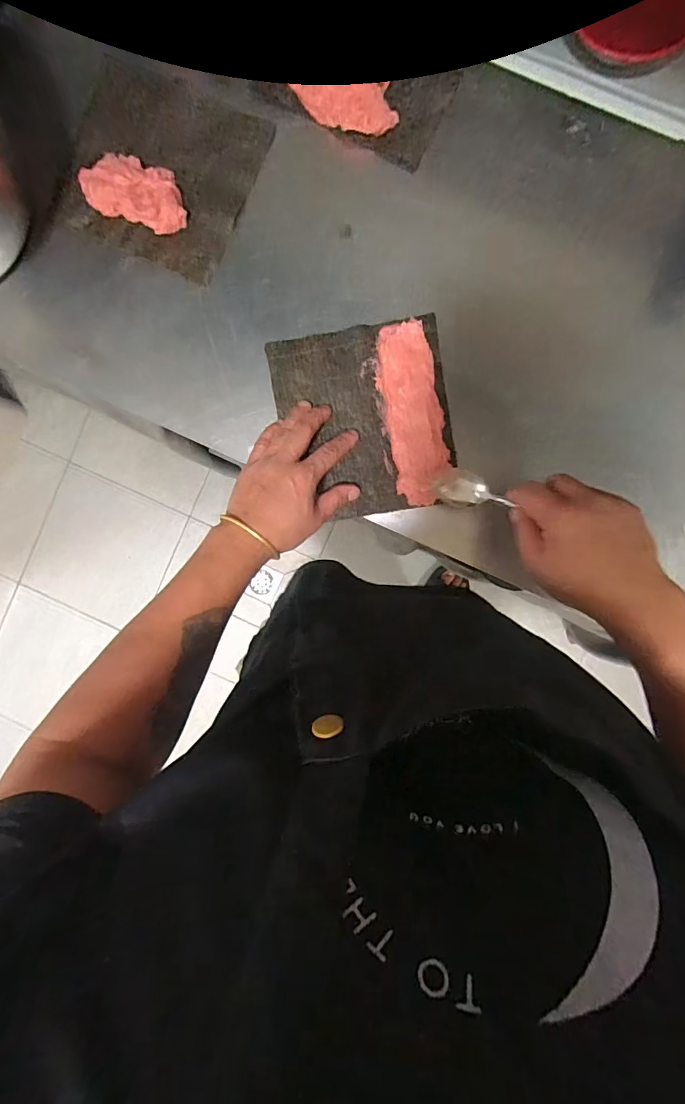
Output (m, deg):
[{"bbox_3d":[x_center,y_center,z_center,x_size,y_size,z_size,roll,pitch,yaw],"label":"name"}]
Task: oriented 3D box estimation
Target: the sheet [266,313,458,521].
[{"bbox_3d":[0.025,-0.141,0.492,0.180,0.018,0.198,-10,91,3],"label":"sheet"}]

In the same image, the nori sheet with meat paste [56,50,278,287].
[{"bbox_3d":[-0.199,-0.416,0.489,0.198,0.031,0.187,24,93,3],"label":"nori sheet with meat paste"}]

